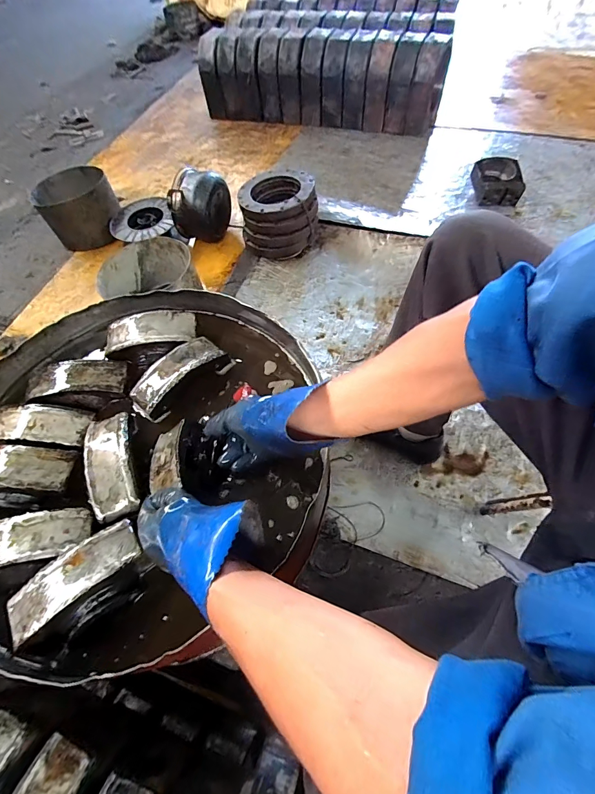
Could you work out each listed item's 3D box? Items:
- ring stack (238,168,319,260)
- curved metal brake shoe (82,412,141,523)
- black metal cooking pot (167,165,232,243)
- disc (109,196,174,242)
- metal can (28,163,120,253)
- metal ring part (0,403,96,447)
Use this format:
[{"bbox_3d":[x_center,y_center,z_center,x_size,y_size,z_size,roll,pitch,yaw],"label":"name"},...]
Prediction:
[{"bbox_3d":[-0.059,-0.617,1.222,0.252,0.172,0.256,-3,59,3],"label":"ring stack"},{"bbox_3d":[-0.264,0.092,0.506,0.061,0.026,0.152,-18,60,-6],"label":"curved metal brake shoe"},{"bbox_3d":[-0.338,-0.663,1.281,0.132,0.219,0.211,27,65,19],"label":"black metal cooking pot"},{"bbox_3d":[-0.564,-0.643,1.294,0.215,0.026,0.235,-2,59,3],"label":"disc"},{"bbox_3d":[-0.821,-0.713,1.369,0.254,0.184,0.281,-31,62,-14],"label":"metal can"},{"bbox_3d":[-0.394,0.042,0.546,0.145,0.031,0.060,1,59,5],"label":"metal ring part"}]

